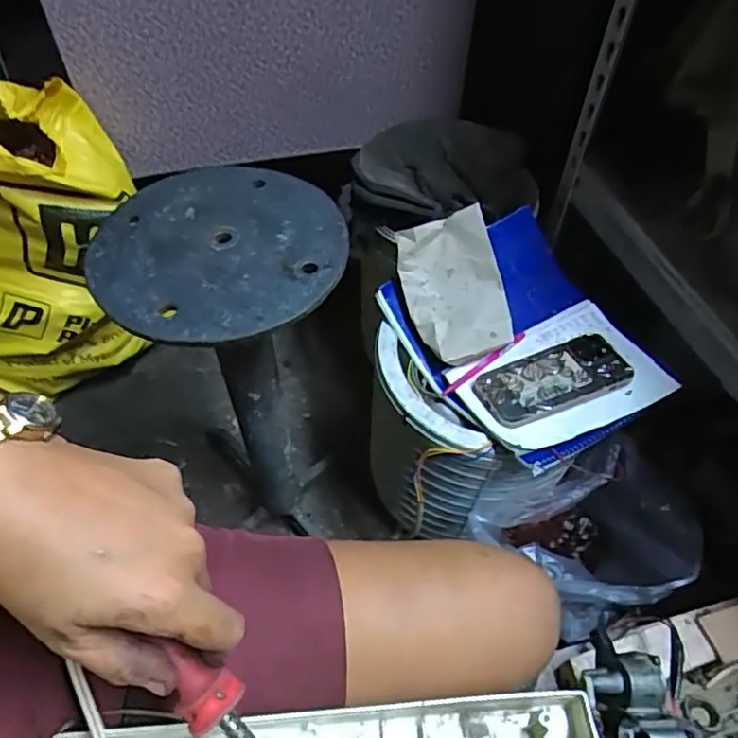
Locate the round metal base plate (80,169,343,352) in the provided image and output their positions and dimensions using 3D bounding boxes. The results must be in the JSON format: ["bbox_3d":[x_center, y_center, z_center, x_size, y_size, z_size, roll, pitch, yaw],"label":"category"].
[{"bbox_3d":[-0.127,-0.103,0.504,0.203,0.014,0.205,1,52,-1],"label":"round metal base plate"}]

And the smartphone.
[{"bbox_3d":[0.204,0.010,0.663,0.159,0.012,0.081,-20,49,-10],"label":"smartphone"}]

